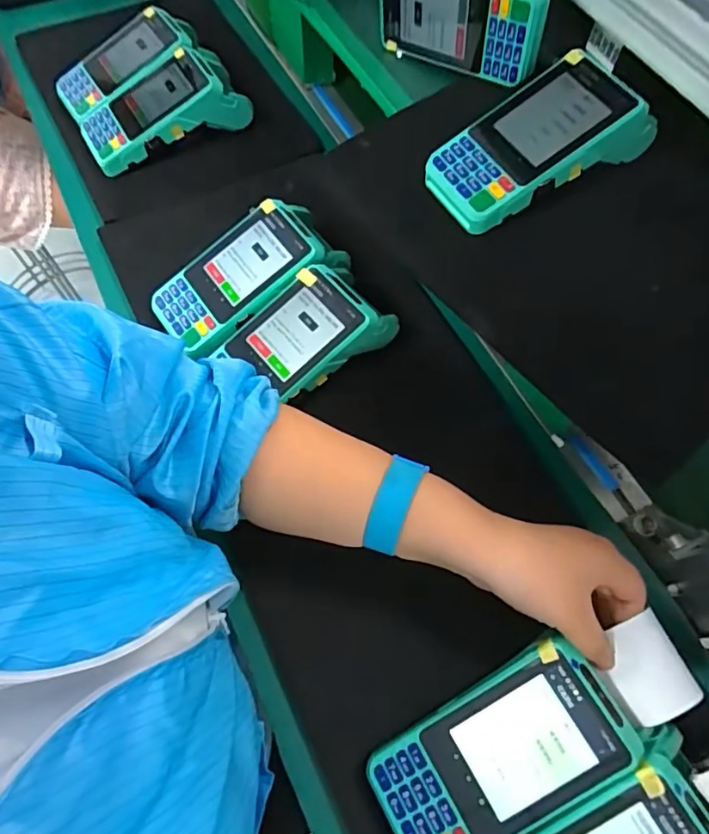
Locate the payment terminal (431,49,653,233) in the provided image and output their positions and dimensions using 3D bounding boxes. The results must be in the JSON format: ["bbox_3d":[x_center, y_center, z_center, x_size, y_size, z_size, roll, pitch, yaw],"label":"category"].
[{"bbox_3d":[0.138,-0.205,0.389,0.155,0.060,0.074,-28,69,-15],"label":"payment terminal"}]

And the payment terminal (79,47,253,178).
[{"bbox_3d":[-0.203,-0.323,0.559,0.163,0.065,0.089,-24,68,-13],"label":"payment terminal"}]

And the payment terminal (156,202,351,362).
[{"bbox_3d":[-0.095,-0.127,0.463,0.165,0.048,0.085,-31,70,-16],"label":"payment terminal"}]

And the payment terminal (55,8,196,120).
[{"bbox_3d":[-0.247,-0.385,0.578,0.156,0.037,0.083,-33,70,2],"label":"payment terminal"}]

